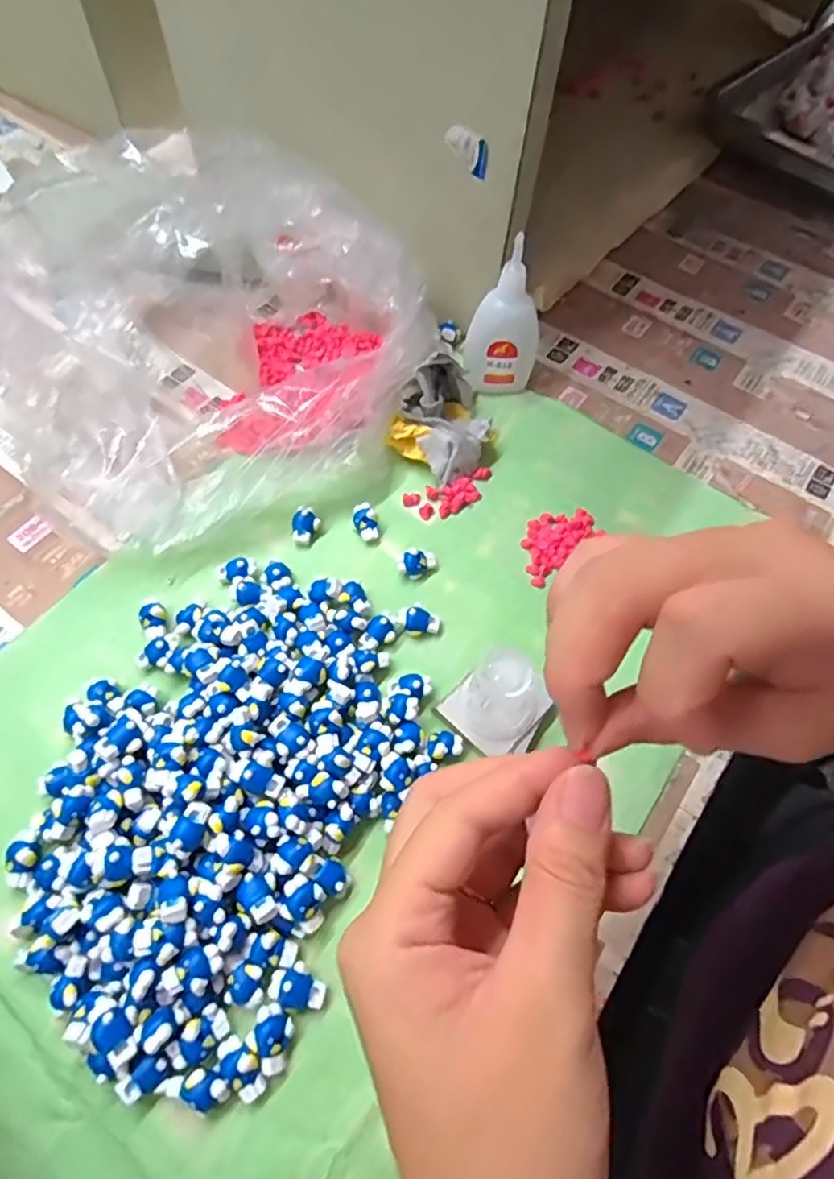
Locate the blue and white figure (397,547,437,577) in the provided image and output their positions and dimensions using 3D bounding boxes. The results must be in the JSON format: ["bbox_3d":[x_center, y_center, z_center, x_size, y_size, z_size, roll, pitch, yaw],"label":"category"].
[{"bbox_3d":[0.000,-0.015,0.343,0.022,0.013,0.013,-18,64,-11],"label":"blue and white figure"}]

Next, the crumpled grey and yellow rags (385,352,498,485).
[{"bbox_3d":[0.019,-0.107,0.379,0.066,0.036,0.068,38,67,17],"label":"crumpled grey and yellow rags"}]

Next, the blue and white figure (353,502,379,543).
[{"bbox_3d":[-0.029,-0.039,0.356,0.013,0.011,0.022,-8,63,-6],"label":"blue and white figure"}]

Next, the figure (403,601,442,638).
[{"bbox_3d":[0.003,0.018,0.326,0.017,0.010,0.016,1,62,-2],"label":"figure"}]

